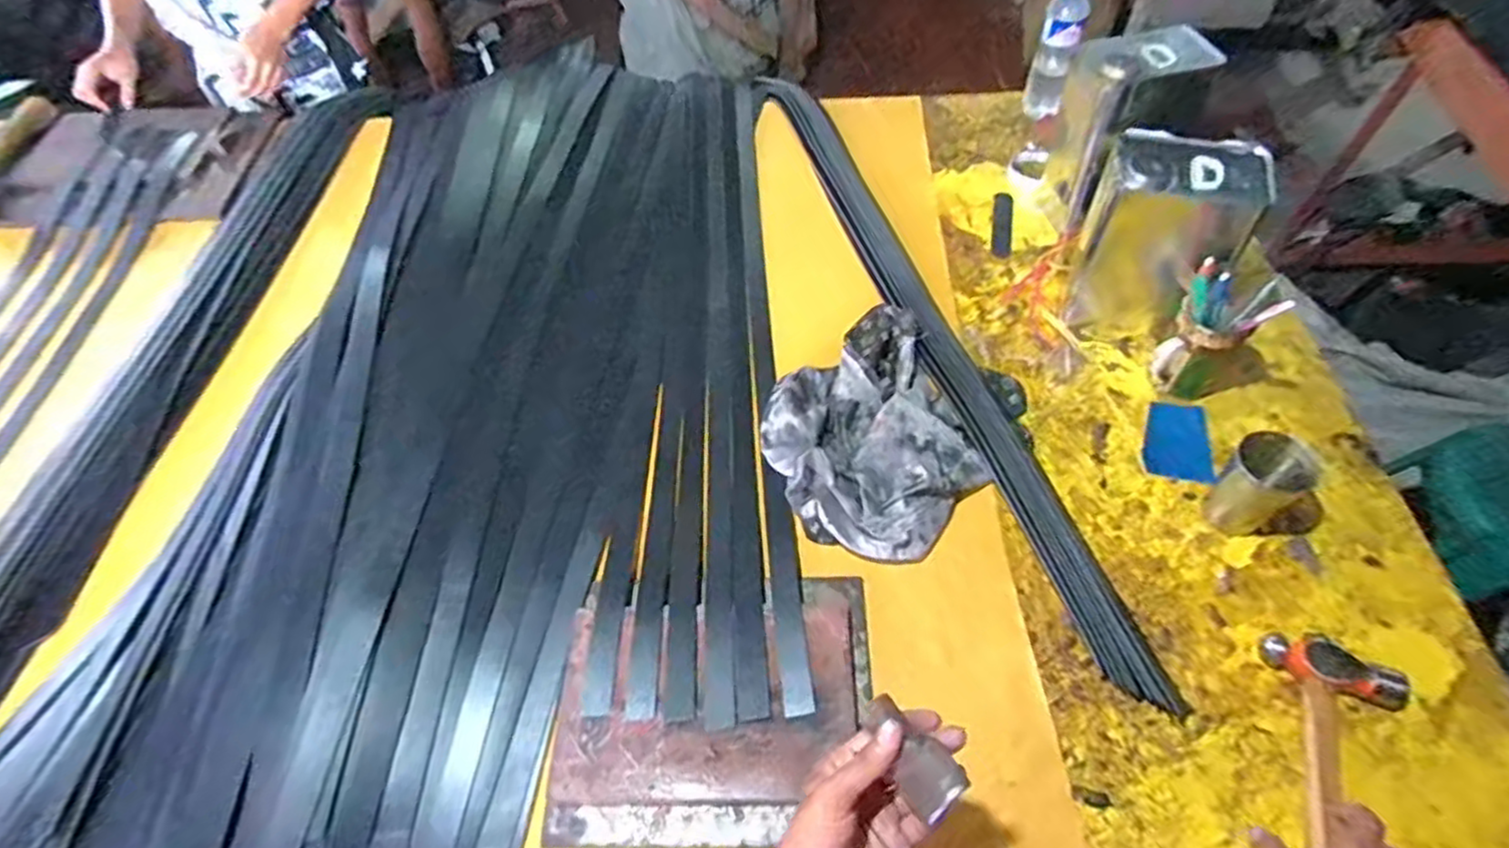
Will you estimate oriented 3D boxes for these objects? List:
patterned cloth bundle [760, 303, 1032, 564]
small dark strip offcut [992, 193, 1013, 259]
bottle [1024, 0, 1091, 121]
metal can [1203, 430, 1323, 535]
[{"bbox_3d":[0.155,-0.006,0.839,0.319,0.054,0.263,-39,62,-22],"label":"patterned cloth bundle"},{"bbox_3d":[0.371,-0.297,1.070,0.030,0.008,0.141,8,56,8],"label":"small dark strip offcut"},{"bbox_3d":[0.478,-0.586,1.137,0.061,0.203,0.060,16,59,14],"label":"bottle"},{"bbox_3d":[0.530,0.059,0.750,0.068,0.099,0.070,-1,56,2],"label":"metal can"}]

